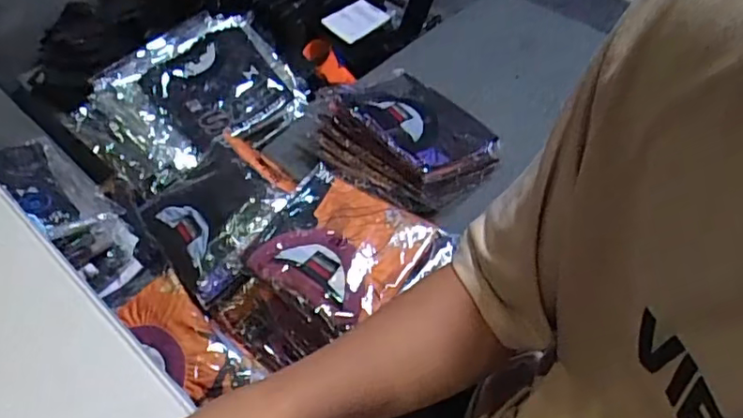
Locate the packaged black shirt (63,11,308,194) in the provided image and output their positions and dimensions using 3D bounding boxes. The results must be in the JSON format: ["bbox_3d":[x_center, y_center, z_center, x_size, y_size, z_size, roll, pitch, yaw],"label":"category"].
[{"bbox_3d":[-0.296,-0.199,1.008,0.241,0.088,0.320,36,58,24],"label":"packaged black shirt"}]

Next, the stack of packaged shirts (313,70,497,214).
[{"bbox_3d":[0.044,-0.122,0.934,0.255,0.083,0.240,38,59,25],"label":"stack of packaged shirts"}]

